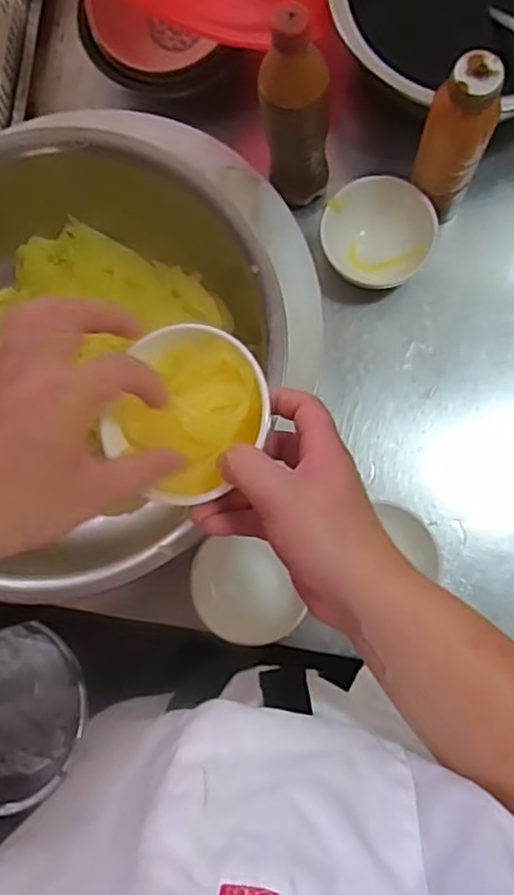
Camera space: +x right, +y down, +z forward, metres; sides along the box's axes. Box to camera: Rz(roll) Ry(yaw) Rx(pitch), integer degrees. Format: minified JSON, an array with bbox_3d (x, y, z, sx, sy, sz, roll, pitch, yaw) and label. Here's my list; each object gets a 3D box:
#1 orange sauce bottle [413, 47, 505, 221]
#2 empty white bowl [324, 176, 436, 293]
[{"bbox_3d":[0.178,-0.270,0.618,0.059,0.204,0.051,19,84,7],"label":"orange sauce bottle"},{"bbox_3d":[0.121,-0.212,0.667,0.111,0.057,0.088,34,86,8],"label":"empty white bowl"}]

